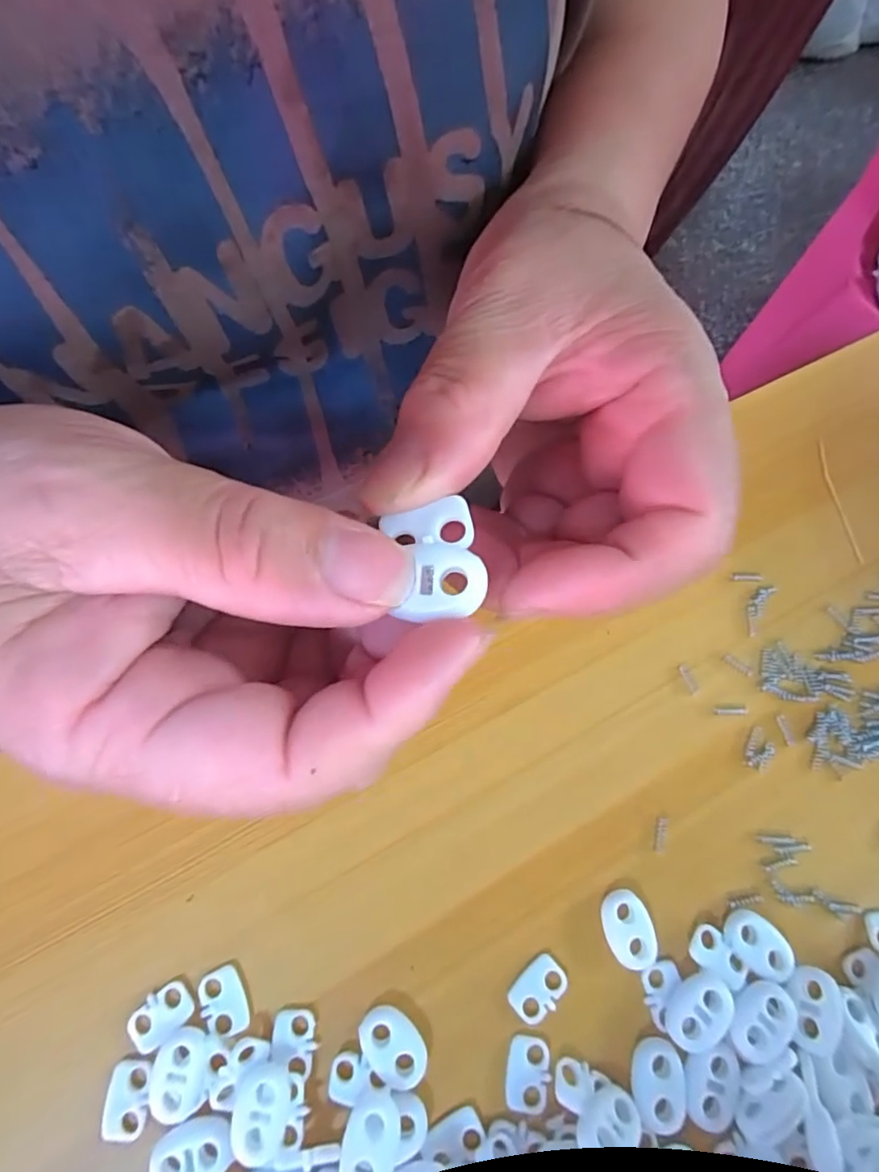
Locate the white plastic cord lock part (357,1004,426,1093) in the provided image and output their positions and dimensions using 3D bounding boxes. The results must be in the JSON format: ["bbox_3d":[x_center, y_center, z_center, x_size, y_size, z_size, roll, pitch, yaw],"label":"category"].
[{"bbox_3d":[-0.014,0.137,0.170,0.015,0.005,0.022,-37,74,-14],"label":"white plastic cord lock part"}]

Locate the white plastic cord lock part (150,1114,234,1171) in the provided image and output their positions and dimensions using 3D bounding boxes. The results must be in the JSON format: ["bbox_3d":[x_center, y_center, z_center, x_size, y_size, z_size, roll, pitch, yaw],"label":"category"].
[{"bbox_3d":[-0.069,0.158,0.157,0.022,0.004,0.016,-22,71,-10],"label":"white plastic cord lock part"}]

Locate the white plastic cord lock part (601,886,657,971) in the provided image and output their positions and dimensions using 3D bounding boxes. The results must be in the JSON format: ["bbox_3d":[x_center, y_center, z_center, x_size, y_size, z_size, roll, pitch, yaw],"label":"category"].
[{"bbox_3d":[0.060,0.110,0.183,0.014,0.006,0.022,-14,70,-7],"label":"white plastic cord lock part"}]

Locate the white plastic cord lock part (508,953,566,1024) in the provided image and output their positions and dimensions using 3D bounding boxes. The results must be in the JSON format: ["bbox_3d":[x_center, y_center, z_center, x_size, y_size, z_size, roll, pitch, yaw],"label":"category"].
[{"bbox_3d":[0.031,0.126,0.177,0.018,0.004,0.012,-39,75,-15],"label":"white plastic cord lock part"}]

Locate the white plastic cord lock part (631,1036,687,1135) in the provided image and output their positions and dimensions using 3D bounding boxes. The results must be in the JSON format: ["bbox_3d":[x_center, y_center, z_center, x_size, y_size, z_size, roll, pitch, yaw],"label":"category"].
[{"bbox_3d":[0.065,0.147,0.167,0.015,0.004,0.022,3,69,-1],"label":"white plastic cord lock part"}]

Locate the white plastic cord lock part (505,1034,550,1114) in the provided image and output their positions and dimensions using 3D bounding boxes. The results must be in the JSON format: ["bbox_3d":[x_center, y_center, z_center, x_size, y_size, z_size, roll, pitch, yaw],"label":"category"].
[{"bbox_3d":[0.026,0.146,0.169,0.012,0.004,0.019,9,69,2],"label":"white plastic cord lock part"}]

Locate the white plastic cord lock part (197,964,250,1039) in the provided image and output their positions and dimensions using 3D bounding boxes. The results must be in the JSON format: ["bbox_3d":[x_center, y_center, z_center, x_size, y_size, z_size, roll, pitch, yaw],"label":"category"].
[{"bbox_3d":[-0.066,0.126,0.173,0.013,0.004,0.018,-17,70,-8],"label":"white plastic cord lock part"}]

